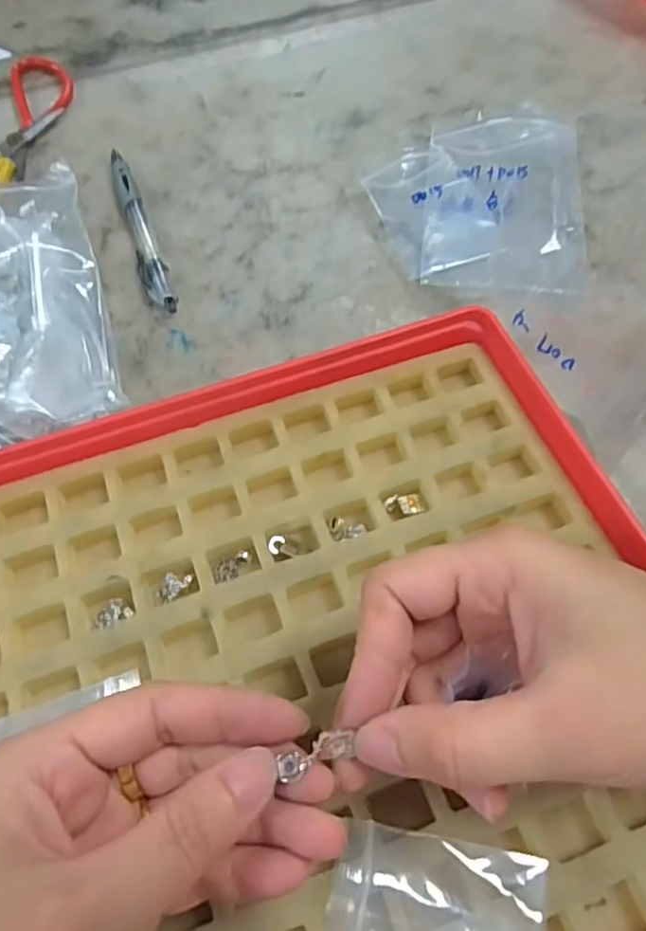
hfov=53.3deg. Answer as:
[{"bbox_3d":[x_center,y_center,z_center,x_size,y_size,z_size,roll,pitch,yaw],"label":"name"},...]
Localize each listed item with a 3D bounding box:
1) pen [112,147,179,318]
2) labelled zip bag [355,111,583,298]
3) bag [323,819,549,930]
[{"bbox_3d":[-0.105,-0.136,0.368,0.014,0.010,0.132,-17,62,-10],"label":"pen"},{"bbox_3d":[0.091,-0.159,0.379,0.120,0.017,0.135,5,60,2],"label":"labelled zip bag"},{"bbox_3d":[0.034,0.133,0.188,0.064,0.013,0.042,9,60,5],"label":"bag"}]

